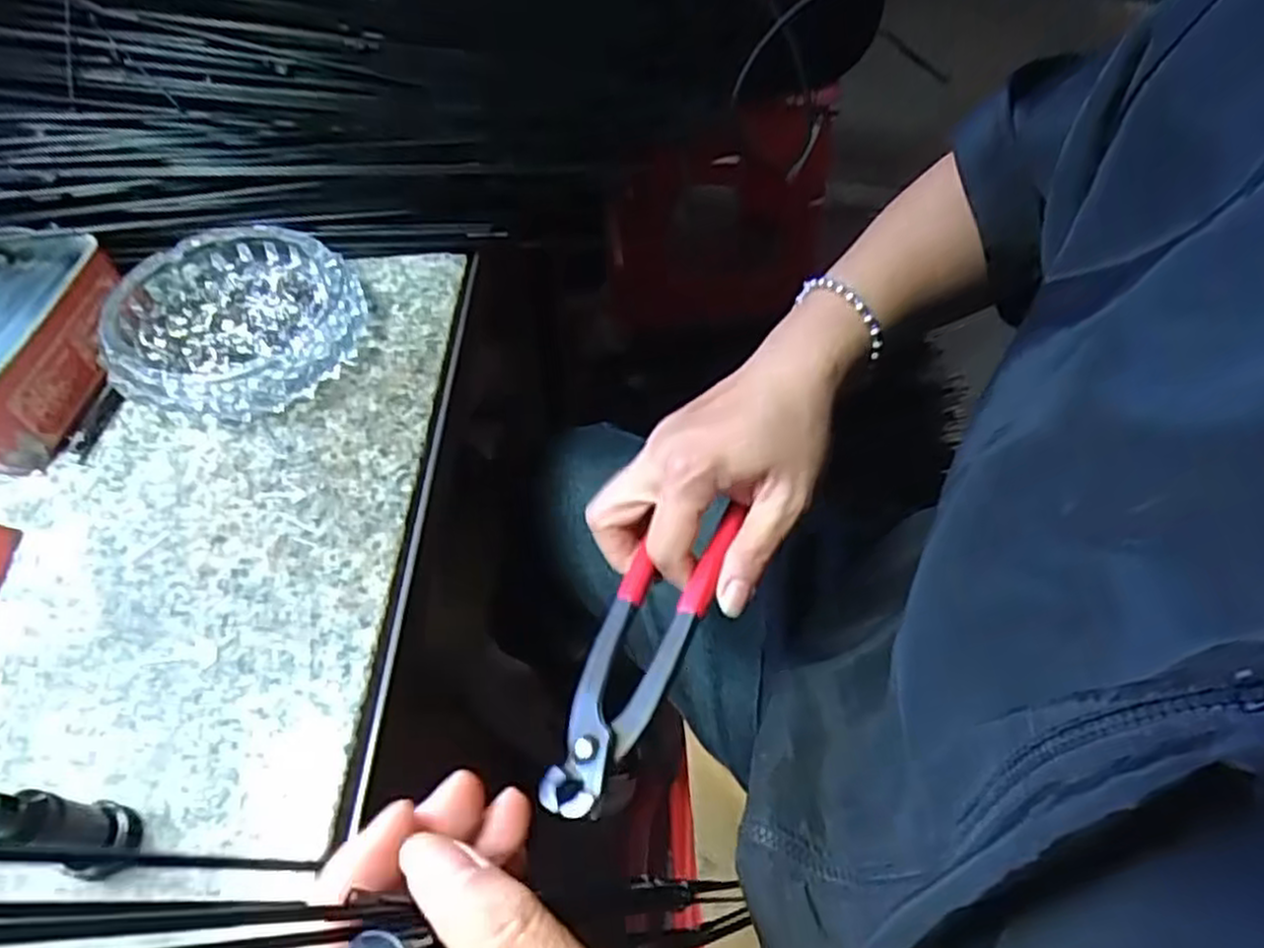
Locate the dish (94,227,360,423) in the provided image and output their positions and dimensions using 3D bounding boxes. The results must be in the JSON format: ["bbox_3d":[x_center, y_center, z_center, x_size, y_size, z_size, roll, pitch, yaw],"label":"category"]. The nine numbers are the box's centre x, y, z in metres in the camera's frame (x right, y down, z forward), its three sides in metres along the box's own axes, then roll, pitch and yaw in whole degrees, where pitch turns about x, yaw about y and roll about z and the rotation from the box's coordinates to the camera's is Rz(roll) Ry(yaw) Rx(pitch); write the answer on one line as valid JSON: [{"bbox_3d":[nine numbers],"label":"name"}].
[{"bbox_3d":[-0.202,-0.079,0.396,0.117,0.028,0.117,1,54,-1],"label":"dish"}]

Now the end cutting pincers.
[{"bbox_3d":[0.001,0.073,0.326,0.044,0.020,0.141,11,51,36],"label":"end cutting pincers"}]

